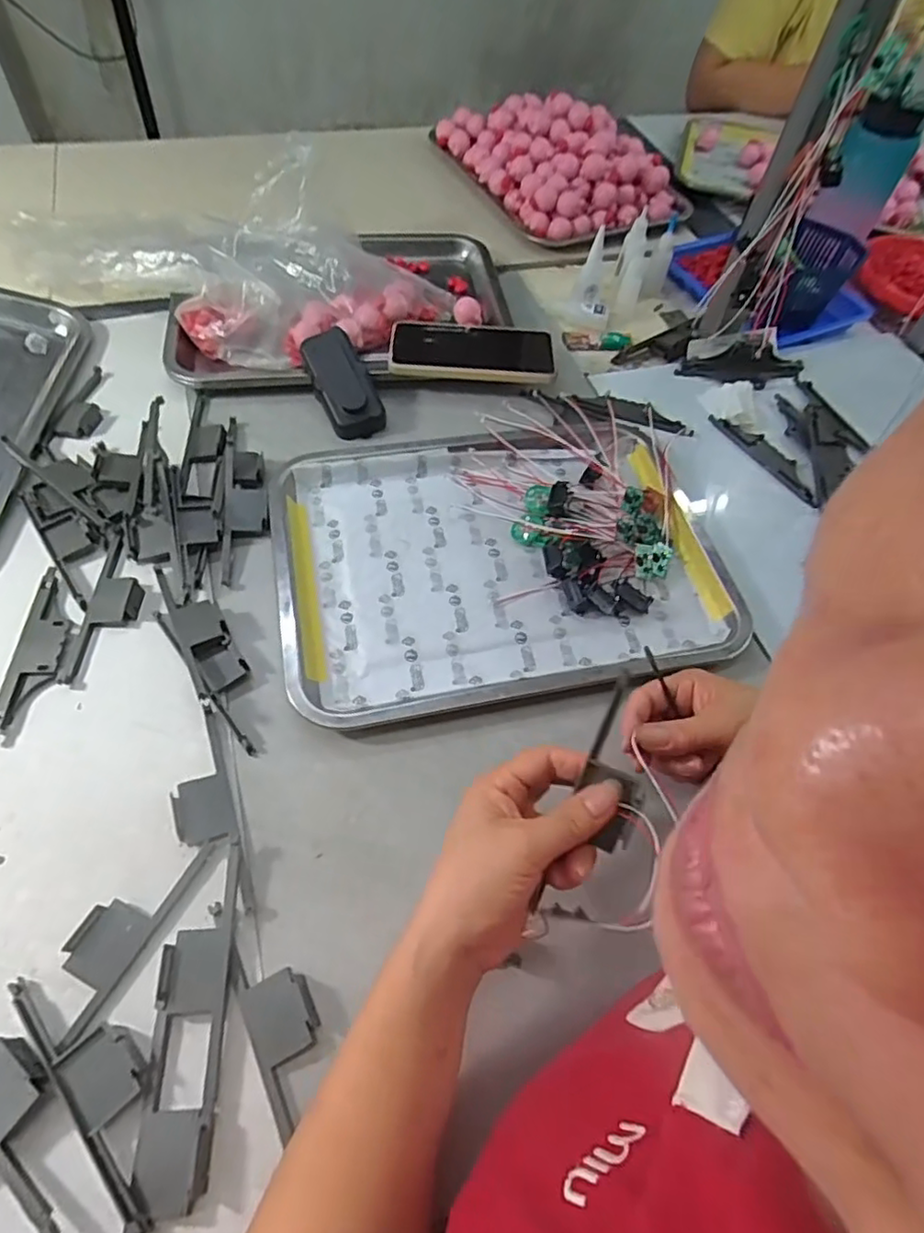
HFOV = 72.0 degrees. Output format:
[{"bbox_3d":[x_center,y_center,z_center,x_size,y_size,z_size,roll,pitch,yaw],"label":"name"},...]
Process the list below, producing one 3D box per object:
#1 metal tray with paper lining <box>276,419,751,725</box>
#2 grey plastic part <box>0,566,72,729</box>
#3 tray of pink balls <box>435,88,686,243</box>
[{"bbox_3d":[0.031,-0.058,0.520,0.344,0.023,0.264,-8,57,-9],"label":"metal tray with paper lining"},{"bbox_3d":[-0.299,0.023,0.450,0.032,0.008,0.132,1,56,-4],"label":"grey plastic part"},{"bbox_3d":[0.143,-0.623,0.861,0.257,0.084,0.280,-20,60,-17],"label":"tray of pink balls"}]

